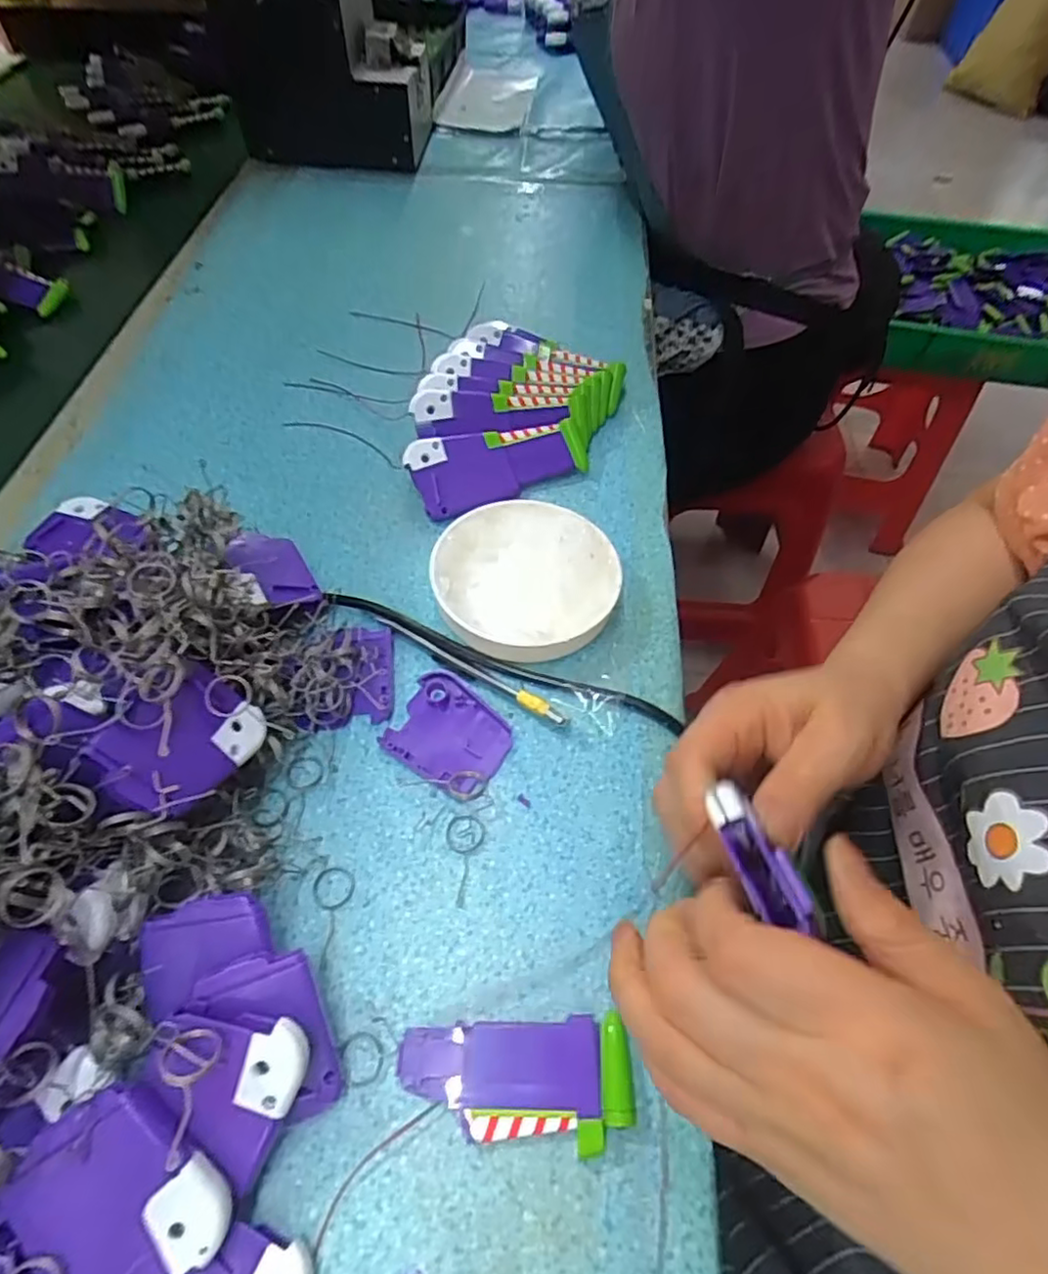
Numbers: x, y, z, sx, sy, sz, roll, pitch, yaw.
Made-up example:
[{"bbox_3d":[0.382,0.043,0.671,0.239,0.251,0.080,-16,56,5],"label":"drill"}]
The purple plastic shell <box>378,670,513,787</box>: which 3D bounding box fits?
[{"bbox_3d":[-0.038,0.050,0.333,0.060,0.007,0.051,29,59,15],"label":"purple plastic shell"}]

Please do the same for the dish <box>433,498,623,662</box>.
[{"bbox_3d":[0.003,-0.036,0.376,0.104,0.030,0.110,2,55,-3],"label":"dish"}]

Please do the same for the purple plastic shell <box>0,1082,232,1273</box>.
[{"bbox_3d":[-0.131,0.181,0.205,0.049,0.008,0.061,-36,83,-19],"label":"purple plastic shell"}]

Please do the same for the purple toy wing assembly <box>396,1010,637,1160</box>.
[{"bbox_3d":[-0.004,0.173,0.249,0.088,0.013,0.042,-1,56,-4],"label":"purple toy wing assembly"}]

